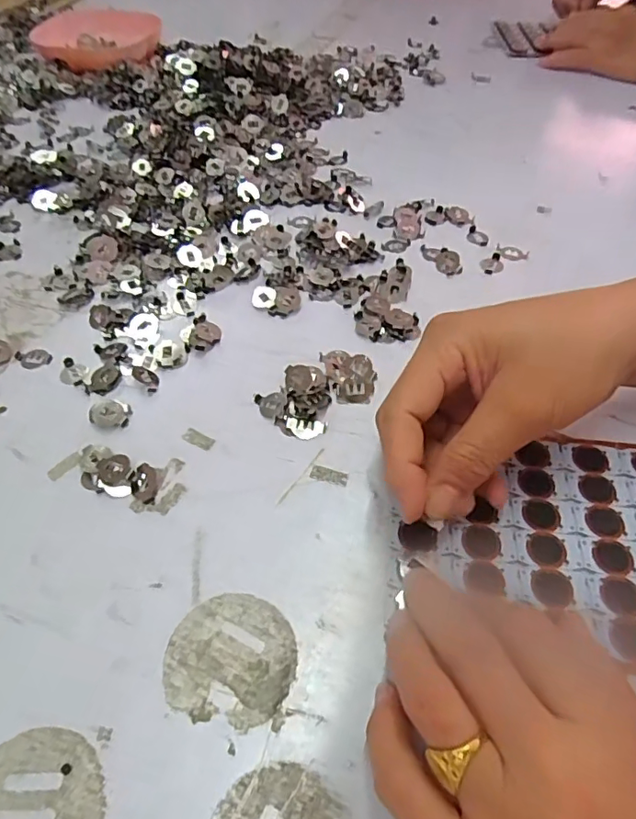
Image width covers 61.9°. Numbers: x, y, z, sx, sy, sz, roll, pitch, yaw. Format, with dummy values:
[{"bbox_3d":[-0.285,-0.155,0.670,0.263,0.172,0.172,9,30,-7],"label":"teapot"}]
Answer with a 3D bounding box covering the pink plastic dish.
[{"bbox_3d":[-0.266,-0.453,0.645,0.144,0.023,0.156,0,51,0],"label":"pink plastic dish"}]

